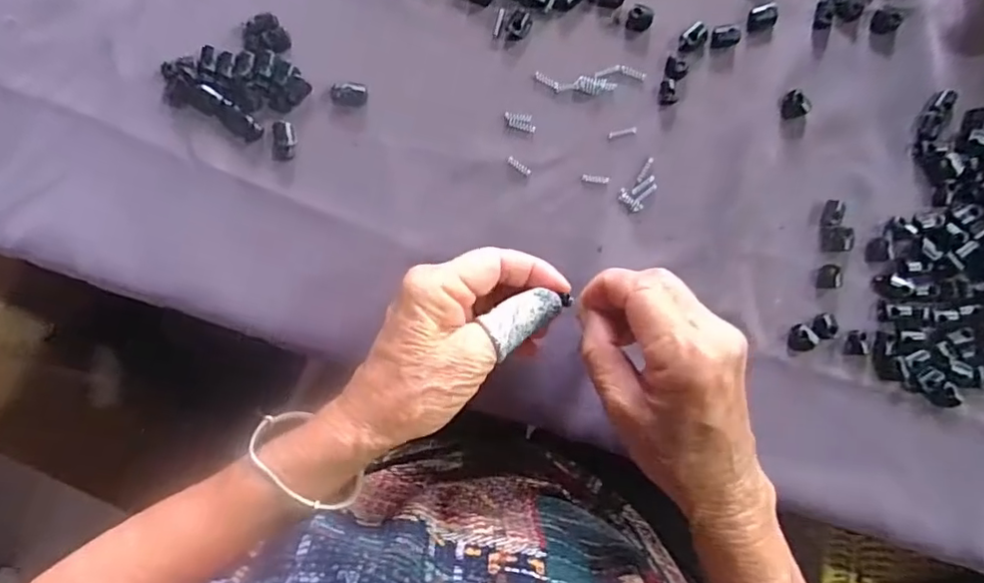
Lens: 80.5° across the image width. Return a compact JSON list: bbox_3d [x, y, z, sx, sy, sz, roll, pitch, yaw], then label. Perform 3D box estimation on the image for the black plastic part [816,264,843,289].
[{"bbox_3d":[0.201,-0.009,0.343,0.014,0.004,0.014,5,91,-2],"label":"black plastic part"}]

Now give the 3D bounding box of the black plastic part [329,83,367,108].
[{"bbox_3d":[-0.083,-0.114,0.336,0.021,0.004,0.014,3,91,-2],"label":"black plastic part"}]

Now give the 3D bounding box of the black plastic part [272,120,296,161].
[{"bbox_3d":[-0.120,-0.087,0.335,0.013,0.004,0.022,1,91,-2],"label":"black plastic part"}]

